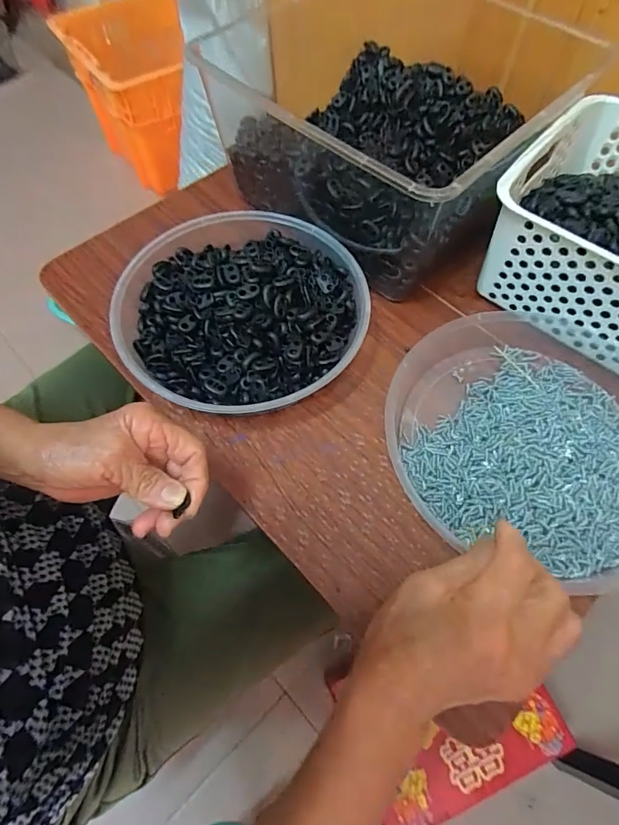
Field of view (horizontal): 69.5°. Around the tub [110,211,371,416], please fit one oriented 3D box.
[{"bbox_3d":[-0.060,-0.097,0.404,0.218,0.051,0.210,1,66,-2],"label":"tub"}]

